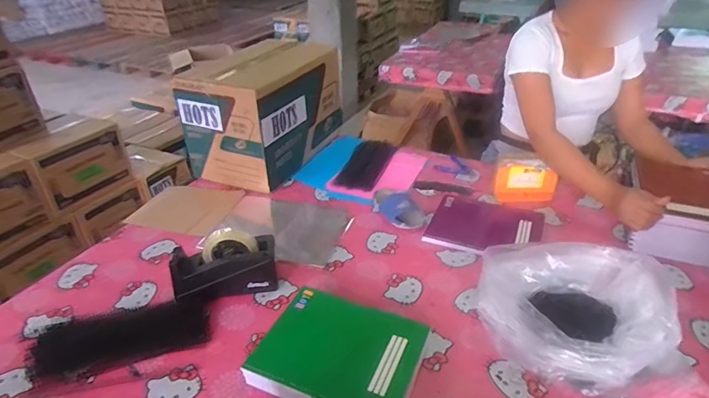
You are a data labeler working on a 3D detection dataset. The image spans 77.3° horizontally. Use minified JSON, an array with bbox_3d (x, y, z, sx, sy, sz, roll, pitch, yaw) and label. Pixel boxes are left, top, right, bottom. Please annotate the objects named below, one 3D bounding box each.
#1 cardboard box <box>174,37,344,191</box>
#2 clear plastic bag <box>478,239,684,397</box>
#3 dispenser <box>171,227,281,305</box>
[{"bbox_3d":[-0.261,-0.254,1.314,0.265,0.311,0.429,13,34,22],"label":"cardboard box"},{"bbox_3d":[0.353,0.188,0.742,0.274,0.134,0.233,7,32,14],"label":"clear plastic bag"},{"bbox_3d":[-0.255,0.130,0.870,0.197,0.116,0.089,-7,32,-10],"label":"dispenser"}]

